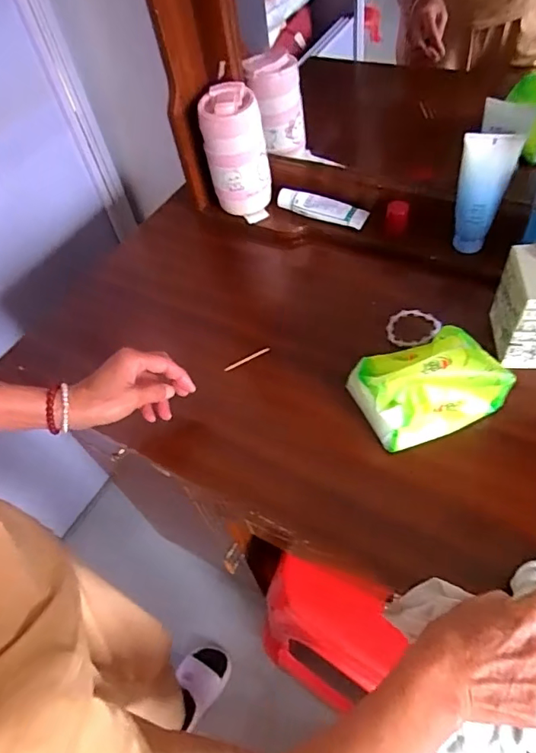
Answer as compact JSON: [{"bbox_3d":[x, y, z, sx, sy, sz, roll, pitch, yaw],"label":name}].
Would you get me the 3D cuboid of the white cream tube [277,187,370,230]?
[{"bbox_3d":[0.080,-0.249,0.715,0.136,0.026,0.031,21,52,19],"label":"white cream tube"}]

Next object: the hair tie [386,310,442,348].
[{"bbox_3d":[0.177,-0.059,0.604,0.059,0.011,0.065,27,54,24],"label":"hair tie"}]

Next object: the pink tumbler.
[{"bbox_3d":[-0.042,-0.295,0.661,0.070,0.161,0.082,29,55,25],"label":"pink tumbler"}]

